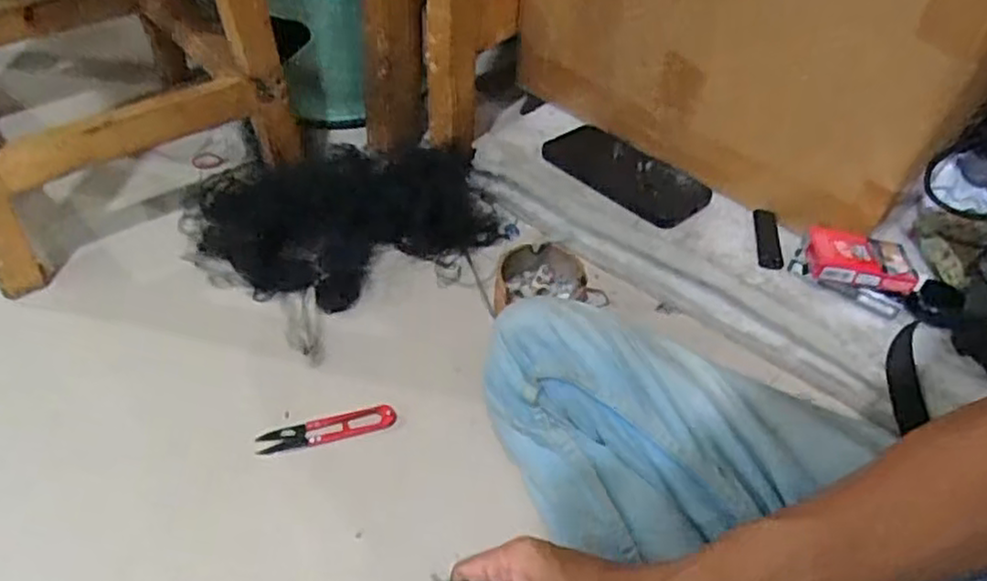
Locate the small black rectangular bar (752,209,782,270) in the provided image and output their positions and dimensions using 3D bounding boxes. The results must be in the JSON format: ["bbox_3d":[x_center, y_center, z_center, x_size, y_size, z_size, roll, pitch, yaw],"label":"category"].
[{"bbox_3d":[0.252,-0.047,0.658,0.021,0.014,0.070,8,45,4],"label":"small black rectangular bar"}]

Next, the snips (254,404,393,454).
[{"bbox_3d":[-0.133,0.111,0.575,0.108,0.006,0.022,-9,46,-13],"label":"snips"}]

